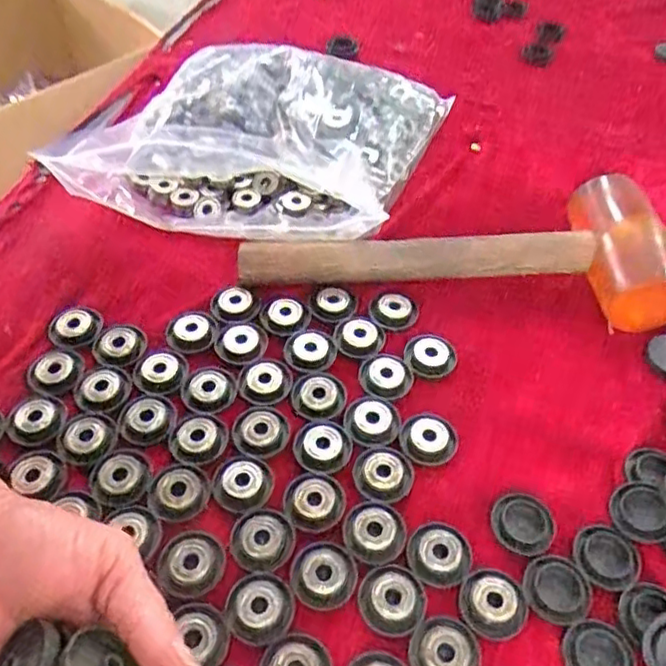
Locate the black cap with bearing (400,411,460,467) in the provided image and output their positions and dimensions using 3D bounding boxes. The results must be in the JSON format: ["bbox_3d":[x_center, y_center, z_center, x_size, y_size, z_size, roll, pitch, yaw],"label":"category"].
[{"bbox_3d":[0.056,0.063,0.376,0.033,0.007,0.033,0,52,0],"label":"black cap with bearing"}]

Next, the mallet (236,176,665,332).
[{"bbox_3d":[0.082,-0.065,0.439,0.288,0.046,0.105,2,52,1],"label":"mallet"}]

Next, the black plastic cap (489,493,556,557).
[{"bbox_3d":[0.102,0.101,0.344,0.033,0.004,0.033,0,52,0],"label":"black plastic cap"}]

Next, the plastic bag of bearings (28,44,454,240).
[{"bbox_3d":[-0.057,-0.156,0.506,0.252,0.044,0.216,12,52,9],"label":"plastic bag of bearings"}]

